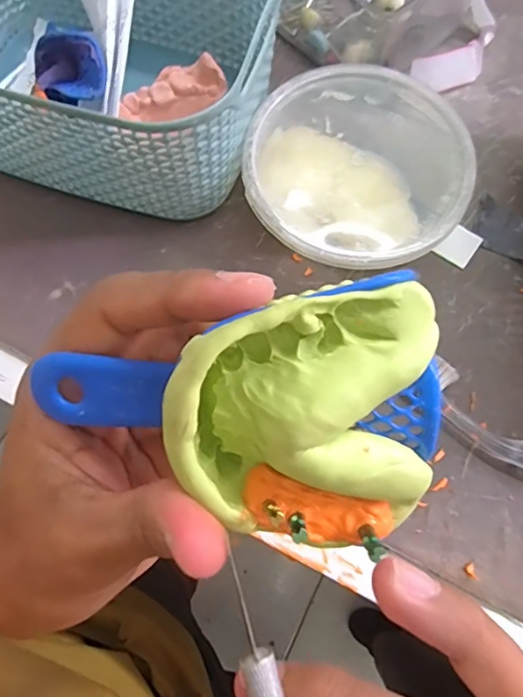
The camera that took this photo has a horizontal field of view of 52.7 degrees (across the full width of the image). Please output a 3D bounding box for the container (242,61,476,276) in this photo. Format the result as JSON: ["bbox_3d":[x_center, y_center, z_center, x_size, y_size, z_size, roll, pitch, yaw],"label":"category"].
[{"bbox_3d":[0.045,-0.081,0.260,0.098,0.042,0.105,0,74,0],"label":"container"}]

